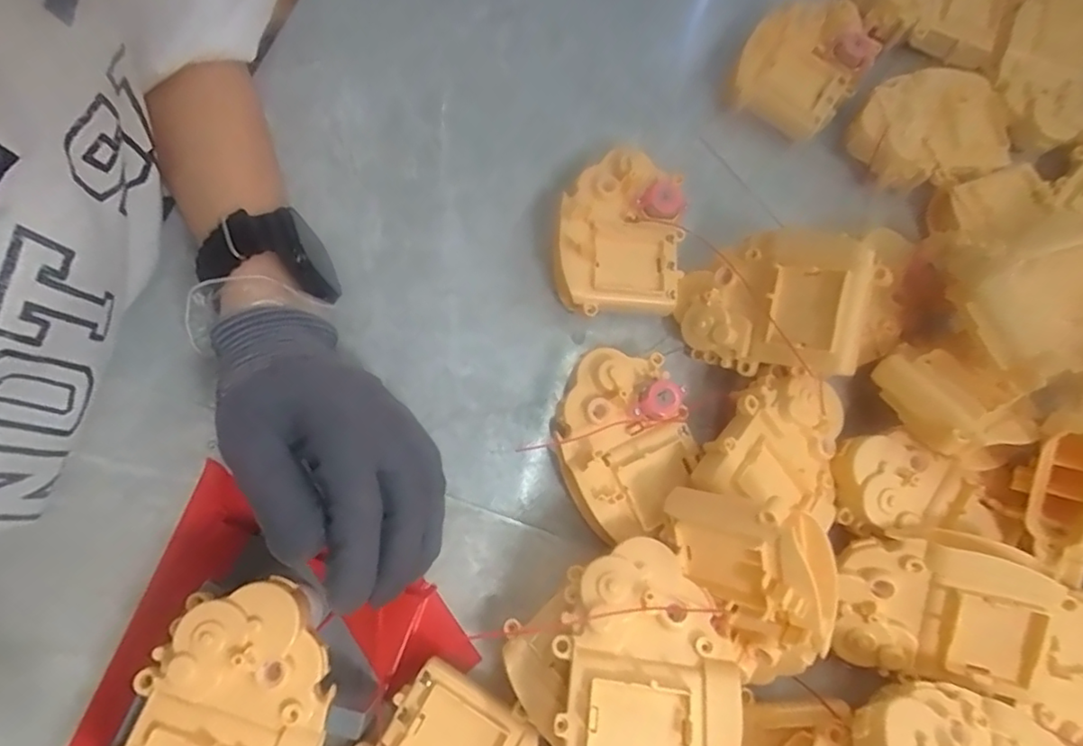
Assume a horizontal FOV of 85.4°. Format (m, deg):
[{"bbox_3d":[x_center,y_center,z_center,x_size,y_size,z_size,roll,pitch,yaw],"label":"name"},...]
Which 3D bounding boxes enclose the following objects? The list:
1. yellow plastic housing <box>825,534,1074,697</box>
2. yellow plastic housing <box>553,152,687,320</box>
[{"bbox_3d":[0.189,0.110,0.282,0.086,0.030,0.066,3,93,18],"label":"yellow plastic housing"},{"bbox_3d":[0.044,-0.077,0.335,0.068,0.034,0.090,8,74,-2],"label":"yellow plastic housing"}]

